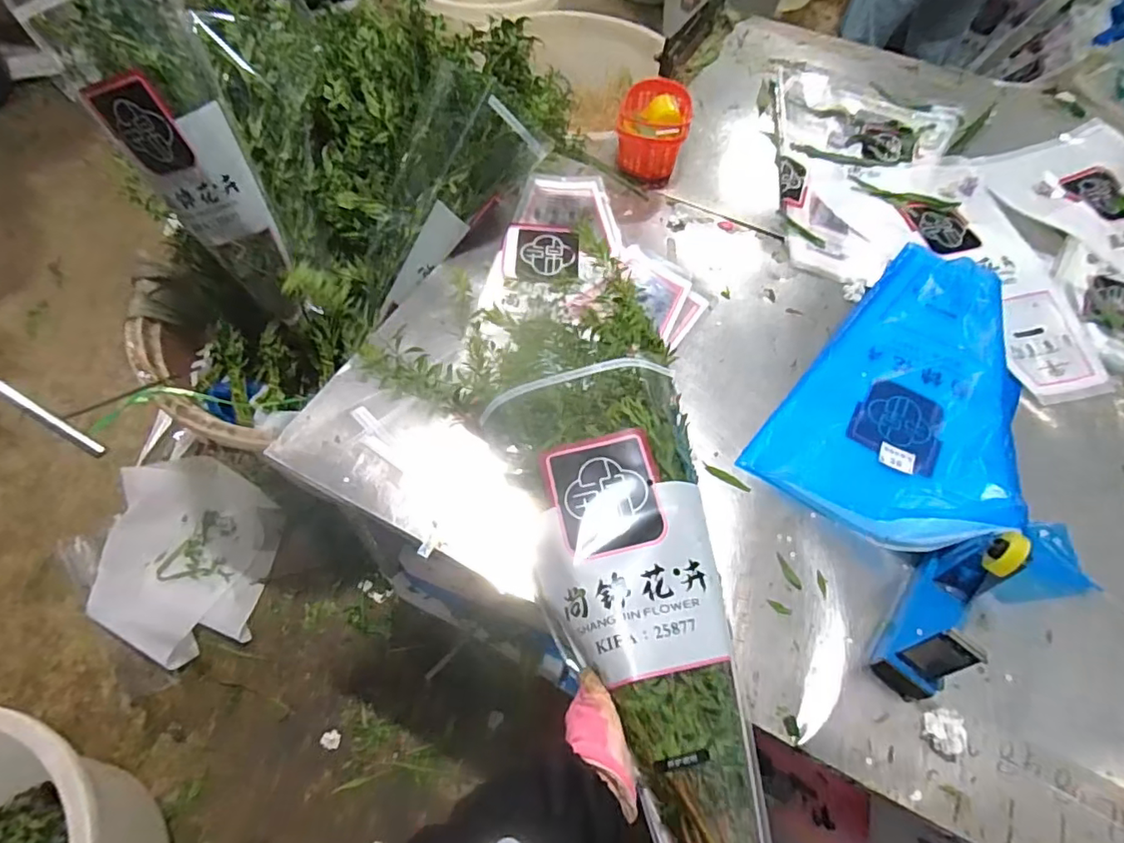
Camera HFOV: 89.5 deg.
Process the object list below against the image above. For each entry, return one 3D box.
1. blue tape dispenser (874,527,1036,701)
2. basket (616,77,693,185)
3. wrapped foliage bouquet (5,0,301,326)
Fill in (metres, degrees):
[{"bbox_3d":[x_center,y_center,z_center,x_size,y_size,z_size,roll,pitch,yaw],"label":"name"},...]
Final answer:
[{"bbox_3d":[0.438,0.216,0.633,0.069,0.127,0.176,39,66,18],"label":"blue tape dispenser"},{"bbox_3d":[0.177,-0.570,1.115,0.136,0.096,0.191,13,58,4],"label":"basket"},{"bbox_3d":[-0.593,-0.402,0.927,0.187,0.534,0.206,-32,37,-18],"label":"wrapped foliage bouquet"}]

